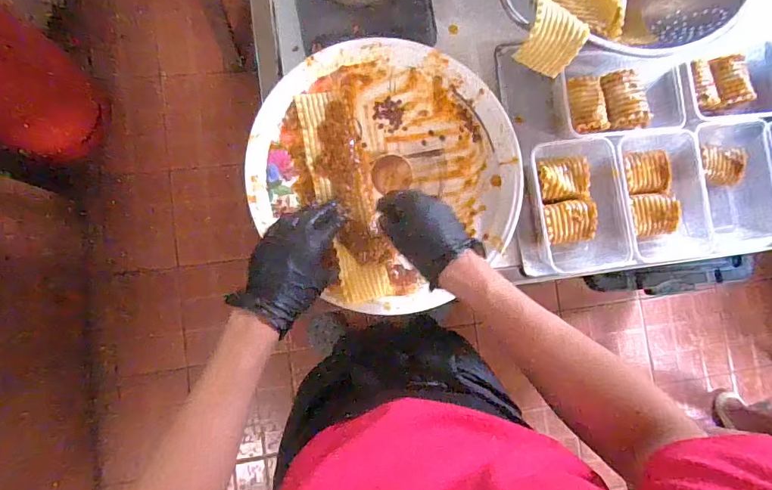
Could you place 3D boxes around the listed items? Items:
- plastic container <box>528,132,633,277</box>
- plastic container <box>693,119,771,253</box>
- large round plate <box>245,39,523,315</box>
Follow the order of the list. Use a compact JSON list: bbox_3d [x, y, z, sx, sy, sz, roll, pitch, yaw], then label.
[{"bbox_3d":[0.258,-0.052,0.592,0.136,0.057,0.172,-5,87,-7],"label":"plastic container"},{"bbox_3d":[0.490,-0.084,0.629,0.114,0.055,0.192,-12,88,-7],"label":"plastic container"},{"bbox_3d":[0.004,-0.091,0.569,0.340,0.033,0.342,-5,87,-7],"label":"large round plate"}]

